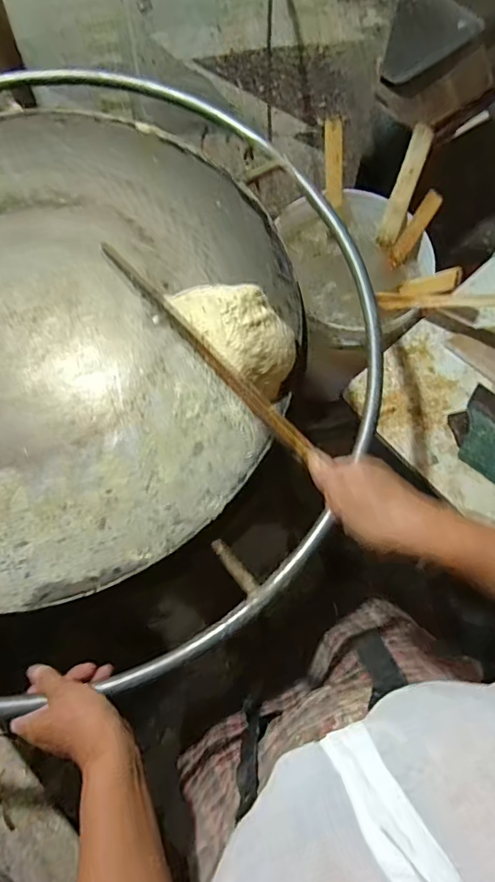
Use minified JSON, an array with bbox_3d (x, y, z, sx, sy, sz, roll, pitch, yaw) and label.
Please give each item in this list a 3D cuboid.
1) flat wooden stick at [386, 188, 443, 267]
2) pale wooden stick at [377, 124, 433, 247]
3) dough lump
[{"bbox_3d":[0.283,-0.359,0.842,0.032,0.128,0.007,43,42,14],"label":"flat wooden stick"},{"bbox_3d":[0.264,-0.425,0.834,0.032,0.182,0.019,18,37,7],"label":"pale wooden stick"},{"bbox_3d":[-0.008,-0.125,0.536,0.082,0.060,0.149,-37,74,-12],"label":"dough lump"}]

